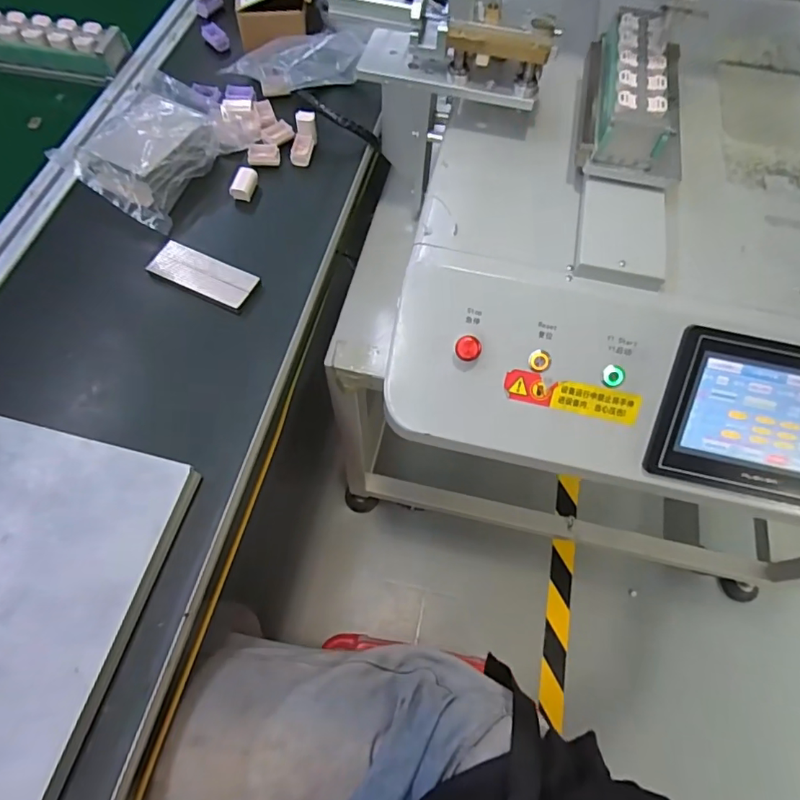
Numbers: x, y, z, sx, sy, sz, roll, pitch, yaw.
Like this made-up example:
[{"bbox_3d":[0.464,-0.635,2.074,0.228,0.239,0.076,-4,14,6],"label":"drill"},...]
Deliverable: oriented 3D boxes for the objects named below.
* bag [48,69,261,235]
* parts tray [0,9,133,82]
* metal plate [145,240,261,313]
[{"bbox_3d":[-0.276,-0.295,0.569,0.160,0.046,0.194,28,67,11],"label":"bag"},{"bbox_3d":[-0.465,-0.462,0.662,0.205,0.045,0.068,13,65,4],"label":"parts tray"},{"bbox_3d":[-0.200,-0.128,0.516,0.113,0.009,0.046,26,67,10],"label":"metal plate"}]

